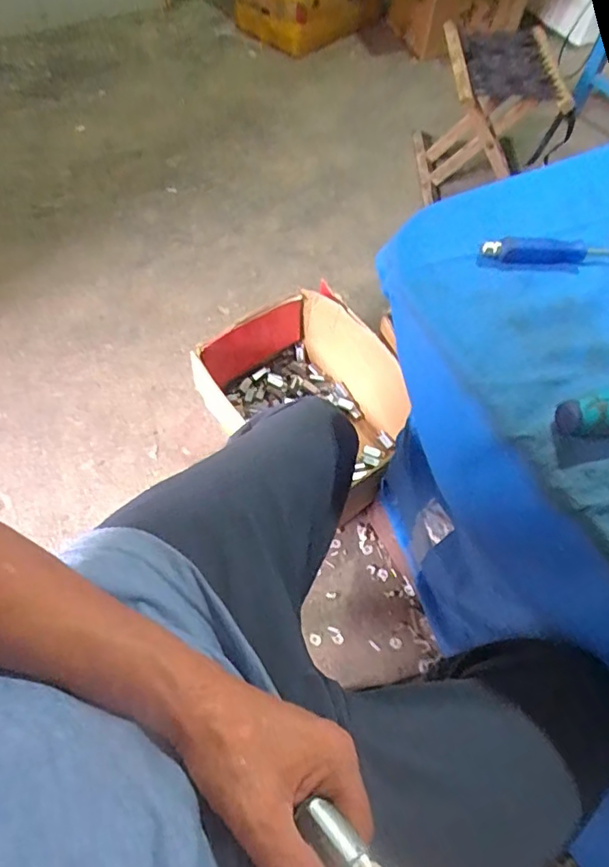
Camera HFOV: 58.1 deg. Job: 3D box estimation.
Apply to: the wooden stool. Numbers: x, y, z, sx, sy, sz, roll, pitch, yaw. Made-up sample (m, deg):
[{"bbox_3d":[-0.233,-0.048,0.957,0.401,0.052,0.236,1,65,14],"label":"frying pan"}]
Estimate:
[{"bbox_3d":[0.465,-0.810,1.433,0.271,0.319,0.319,3,61,-3],"label":"wooden stool"}]

